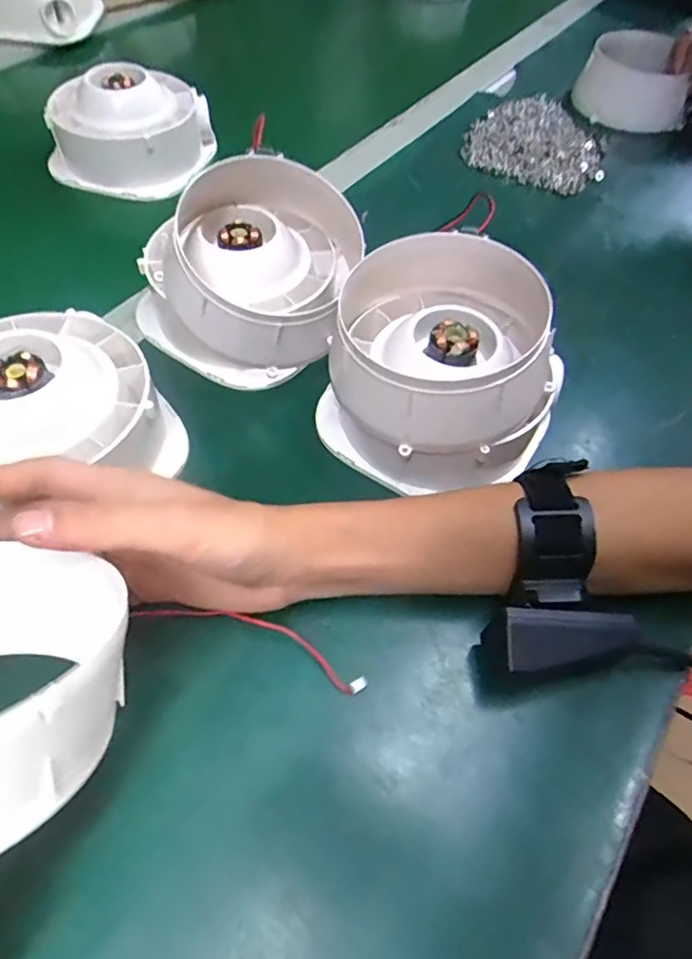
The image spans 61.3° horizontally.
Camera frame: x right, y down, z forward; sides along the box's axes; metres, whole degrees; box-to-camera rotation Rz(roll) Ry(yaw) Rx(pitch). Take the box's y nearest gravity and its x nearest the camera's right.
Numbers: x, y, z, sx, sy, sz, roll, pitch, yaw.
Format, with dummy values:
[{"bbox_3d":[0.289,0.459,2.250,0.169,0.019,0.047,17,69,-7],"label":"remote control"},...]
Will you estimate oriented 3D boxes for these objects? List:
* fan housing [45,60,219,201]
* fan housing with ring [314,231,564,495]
[{"bbox_3d":[-0.201,-0.329,0.538,0.120,0.073,0.117,19,58,9],"label":"fan housing"},{"bbox_3d":[0.062,-0.064,0.352,0.127,0.094,0.127,21,57,9],"label":"fan housing with ring"}]

